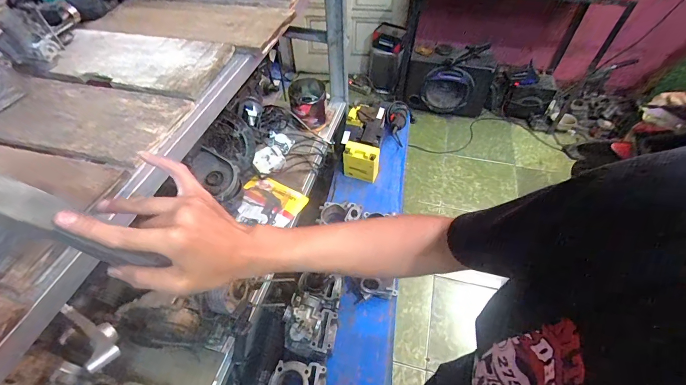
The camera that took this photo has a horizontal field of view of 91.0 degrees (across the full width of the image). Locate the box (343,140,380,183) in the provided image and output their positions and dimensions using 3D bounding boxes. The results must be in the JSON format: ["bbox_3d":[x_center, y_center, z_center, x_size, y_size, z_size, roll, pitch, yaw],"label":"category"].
[{"bbox_3d":[0.067,-0.110,1.208,0.128,0.125,0.060,14,52,11],"label":"box"}]

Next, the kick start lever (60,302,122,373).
[{"bbox_3d":[-0.501,0.273,0.673,0.175,0.026,0.059,36,59,26],"label":"kick start lever"}]

